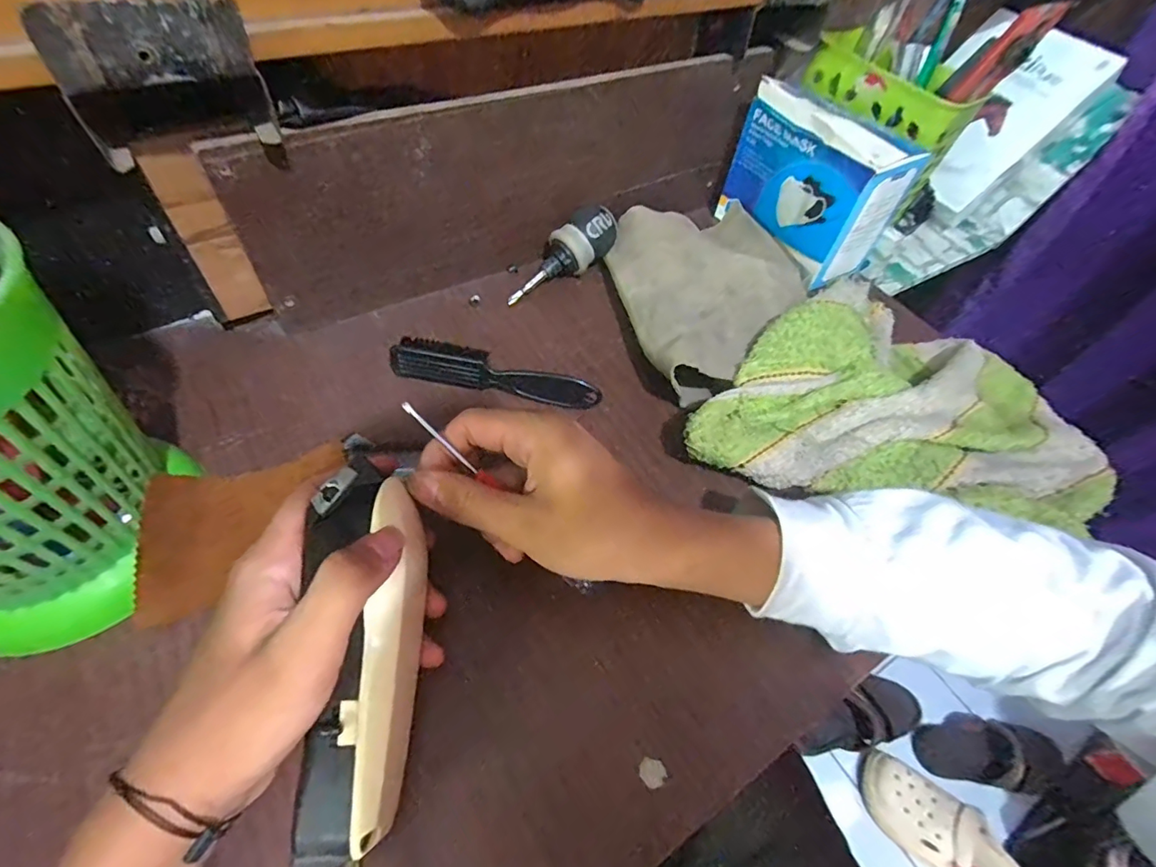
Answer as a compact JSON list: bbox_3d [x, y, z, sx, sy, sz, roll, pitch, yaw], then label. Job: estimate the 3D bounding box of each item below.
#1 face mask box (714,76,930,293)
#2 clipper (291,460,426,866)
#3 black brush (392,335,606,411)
[{"bbox_3d":[0.193,-0.212,0.431,0.068,0.102,0.141,-31,64,-25],"label":"face mask box"},{"bbox_3d":[-0.087,0.087,0.209,0.039,0.035,0.150,-3,70,-5],"label":"clipper"},{"bbox_3d":[-0.054,-0.039,0.348,0.138,0.026,0.023,12,55,1],"label":"black brush"}]

